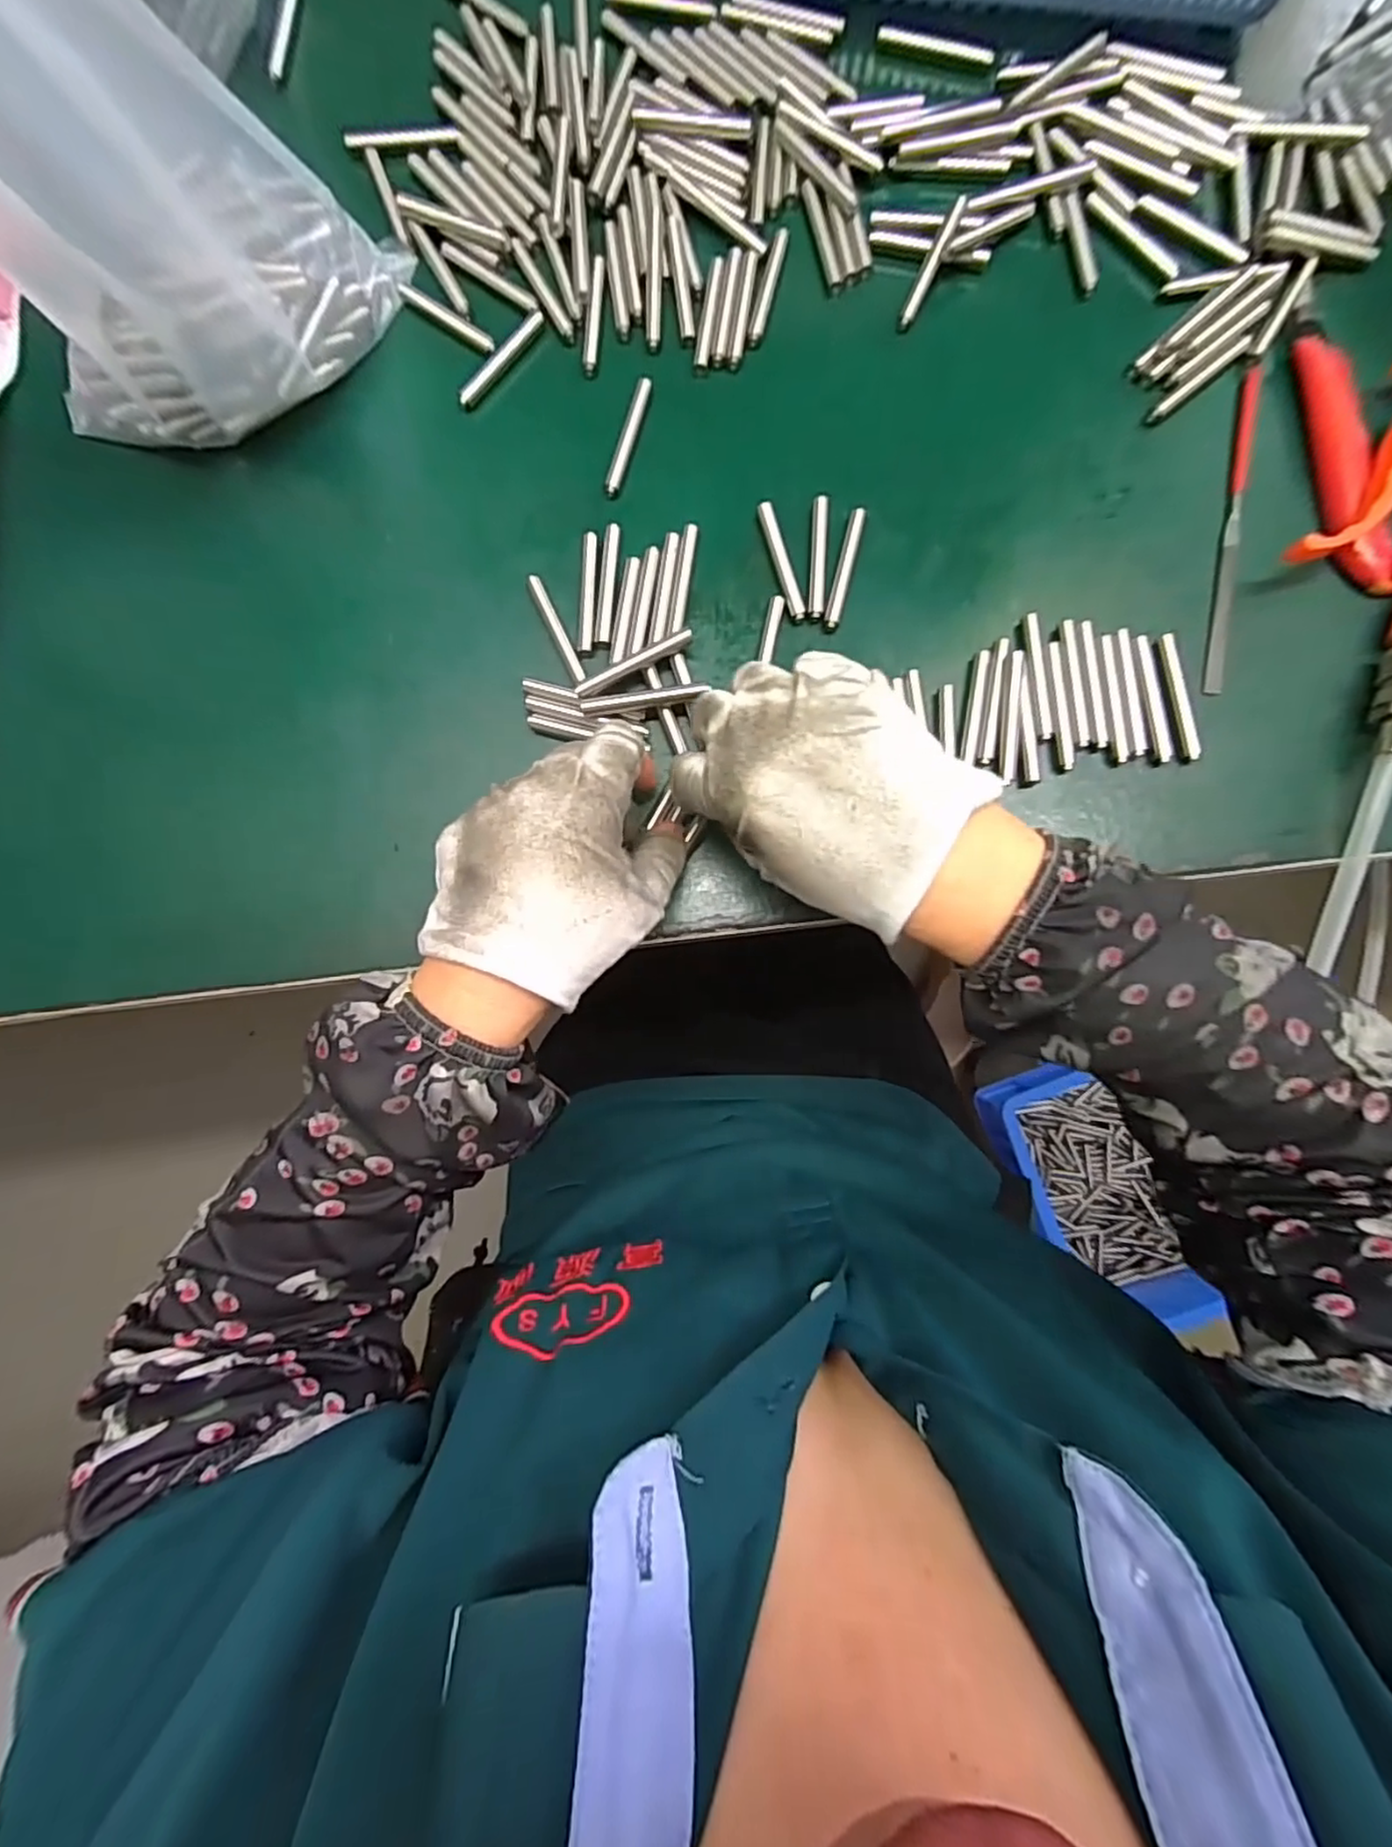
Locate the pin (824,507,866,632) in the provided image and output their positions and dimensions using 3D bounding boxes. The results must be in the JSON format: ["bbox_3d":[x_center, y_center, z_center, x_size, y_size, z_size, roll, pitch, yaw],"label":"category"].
[{"bbox_3d":[0.069,-0.165,0.316,0.007,0.004,0.058,15,86,2],"label":"pin"}]

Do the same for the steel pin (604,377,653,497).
[{"bbox_3d":[-0.032,-0.234,0.326,0.007,0.007,0.062,17,86,3],"label":"steel pin"}]

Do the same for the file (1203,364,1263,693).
[{"bbox_3d":[0.247,-0.183,0.312,0.008,0.007,0.159,11,85,2],"label":"file"}]

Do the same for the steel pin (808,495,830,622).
[{"bbox_3d":[0.057,-0.170,0.316,0.007,0.004,0.058,4,85,2],"label":"steel pin"}]

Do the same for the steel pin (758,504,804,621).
[{"bbox_3d":[0.040,-0.168,0.317,0.007,0.006,0.058,-16,85,0],"label":"steel pin"}]

